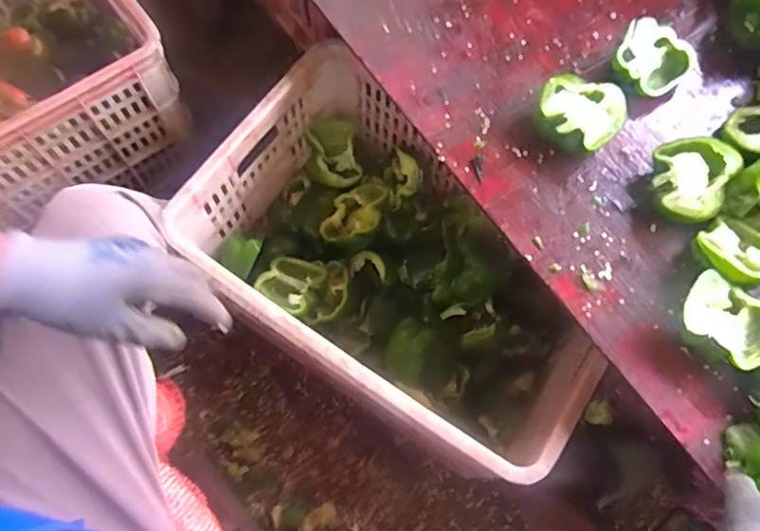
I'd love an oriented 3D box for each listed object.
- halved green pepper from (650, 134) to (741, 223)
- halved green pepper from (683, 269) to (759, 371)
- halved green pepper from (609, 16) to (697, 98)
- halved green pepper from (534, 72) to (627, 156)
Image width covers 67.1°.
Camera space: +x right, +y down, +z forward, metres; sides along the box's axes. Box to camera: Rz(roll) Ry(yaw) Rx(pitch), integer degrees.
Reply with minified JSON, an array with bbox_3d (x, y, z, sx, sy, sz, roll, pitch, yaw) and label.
[{"bbox_3d":[0.313,-0.086,0.585,0.070,0.052,0.089,19,71,5],"label":"halved green pepper"},{"bbox_3d":[0.316,0.054,0.531,0.083,0.048,0.070,35,73,10],"label":"halved green pepper"},{"bbox_3d":[0.302,-0.229,0.645,0.086,0.027,0.086,40,78,-9],"label":"halved green pepper"},{"bbox_3d":[0.208,-0.155,0.607,0.084,0.049,0.077,1,70,-2],"label":"halved green pepper"}]

